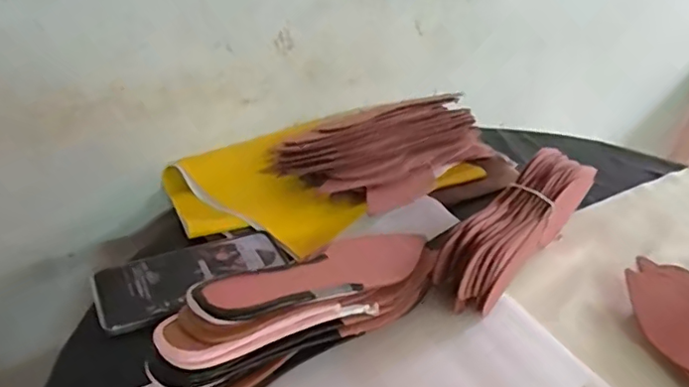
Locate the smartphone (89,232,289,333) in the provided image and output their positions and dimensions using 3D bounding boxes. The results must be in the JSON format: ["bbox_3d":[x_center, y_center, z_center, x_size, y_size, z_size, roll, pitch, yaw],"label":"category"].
[{"bbox_3d":[-0.137,0.069,0.504,0.165,0.009,0.070,-20,41,-36],"label":"smartphone"}]

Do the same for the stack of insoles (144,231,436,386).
[{"bbox_3d":[-0.017,0.080,0.454,0.091,0.075,0.280,32,40,34],"label":"stack of insoles"}]

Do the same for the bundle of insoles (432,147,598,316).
[{"bbox_3d":[0.170,0.030,0.564,0.063,0.080,0.265,29,38,31],"label":"bundle of insoles"}]

